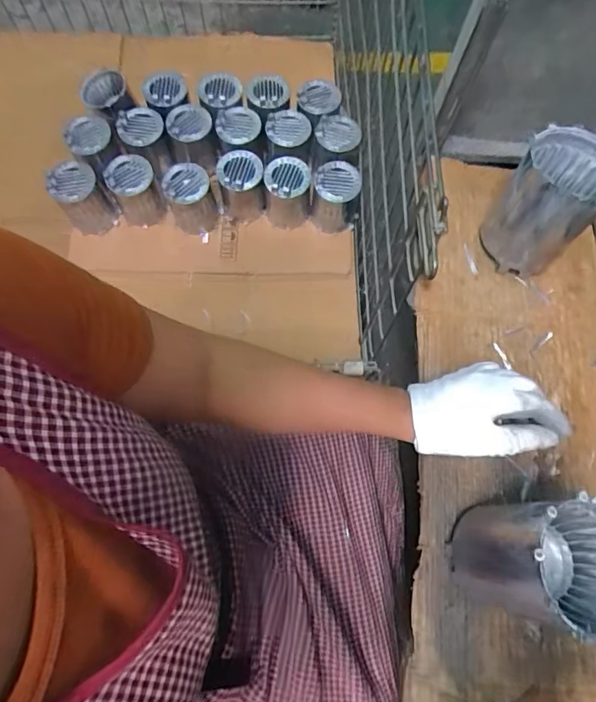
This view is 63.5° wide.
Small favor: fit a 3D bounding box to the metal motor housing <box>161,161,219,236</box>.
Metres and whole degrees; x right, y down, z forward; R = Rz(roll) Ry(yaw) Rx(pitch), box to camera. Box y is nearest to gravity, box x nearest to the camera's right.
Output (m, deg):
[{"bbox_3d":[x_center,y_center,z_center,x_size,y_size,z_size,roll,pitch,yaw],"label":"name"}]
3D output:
[{"bbox_3d":[-0.208,-0.290,0.955,0.089,0.122,0.111,-26,75,-8],"label":"metal motor housing"}]

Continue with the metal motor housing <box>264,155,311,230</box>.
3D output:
[{"bbox_3d":[-0.020,-0.311,0.950,0.087,0.110,0.092,1,73,0],"label":"metal motor housing"}]

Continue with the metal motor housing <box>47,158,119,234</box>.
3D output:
[{"bbox_3d":[-0.414,-0.297,0.924,0.092,0.139,0.084,-38,77,-11],"label":"metal motor housing"}]

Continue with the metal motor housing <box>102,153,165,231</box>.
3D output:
[{"bbox_3d":[-0.315,-0.312,0.945,0.085,0.114,0.106,-23,75,-7],"label":"metal motor housing"}]

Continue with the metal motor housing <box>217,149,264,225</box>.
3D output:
[{"bbox_3d":[-0.112,-0.326,0.958,0.087,0.114,0.092,-11,74,-4],"label":"metal motor housing"}]

